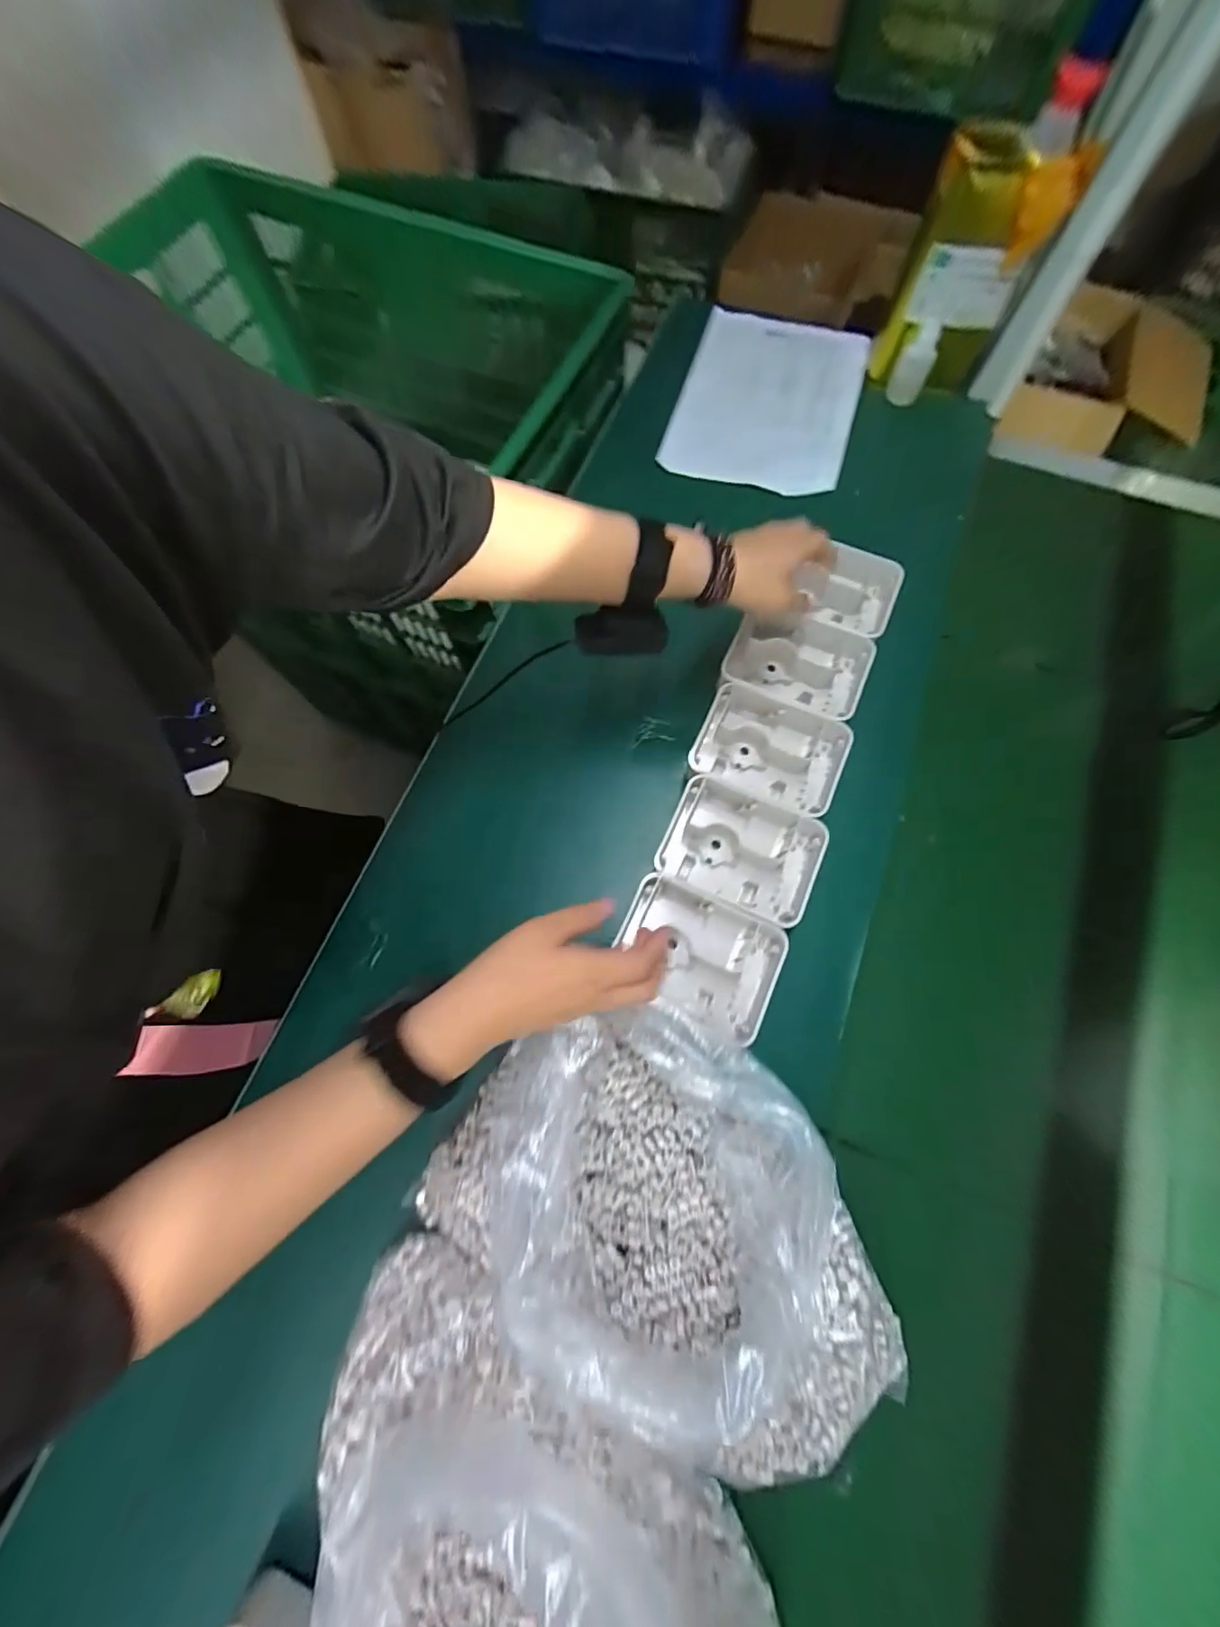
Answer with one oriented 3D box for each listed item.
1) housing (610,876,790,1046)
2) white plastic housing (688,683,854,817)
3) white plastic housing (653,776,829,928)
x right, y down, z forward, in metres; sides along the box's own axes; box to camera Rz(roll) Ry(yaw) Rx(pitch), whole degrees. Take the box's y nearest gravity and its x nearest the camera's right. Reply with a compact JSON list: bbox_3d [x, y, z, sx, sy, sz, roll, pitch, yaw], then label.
[{"bbox_3d":[0.071,0.117,0.447,0.124,0.043,0.099,27,73,10],"label":"housing"},{"bbox_3d":[0.147,-0.056,0.509,0.134,0.042,0.092,27,73,9],"label":"white plastic housing"},{"bbox_3d":[0.115,0.038,0.483,0.136,0.044,0.100,26,73,9],"label":"white plastic housing"}]

